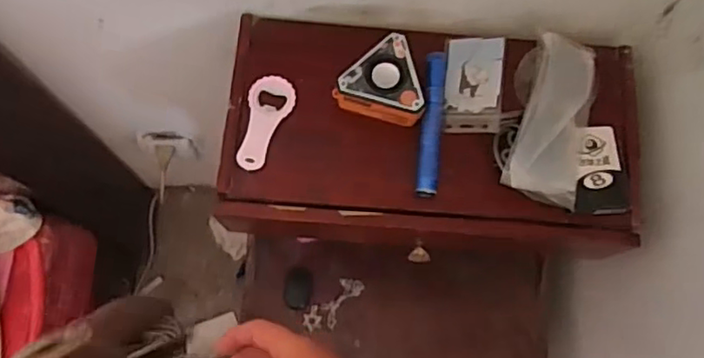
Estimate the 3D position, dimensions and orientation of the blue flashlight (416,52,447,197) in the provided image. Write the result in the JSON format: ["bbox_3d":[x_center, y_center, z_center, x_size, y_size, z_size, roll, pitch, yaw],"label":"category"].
[{"bbox_3d":[0.081,-0.057,0.621,0.022,0.017,0.155,7,73,1],"label":"blue flashlight"}]

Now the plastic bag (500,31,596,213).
[{"bbox_3d":[0.199,-0.062,0.608,0.076,0.031,0.174,14,73,3],"label":"plastic bag"}]

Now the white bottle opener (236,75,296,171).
[{"bbox_3d":[-0.088,-0.057,0.623,0.045,0.012,0.101,13,73,3],"label":"white bottle opener"}]

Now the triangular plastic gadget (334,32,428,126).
[{"bbox_3d":[0.023,-0.093,0.619,0.083,0.033,0.090,-12,74,-5],"label":"triangular plastic gadget"}]

